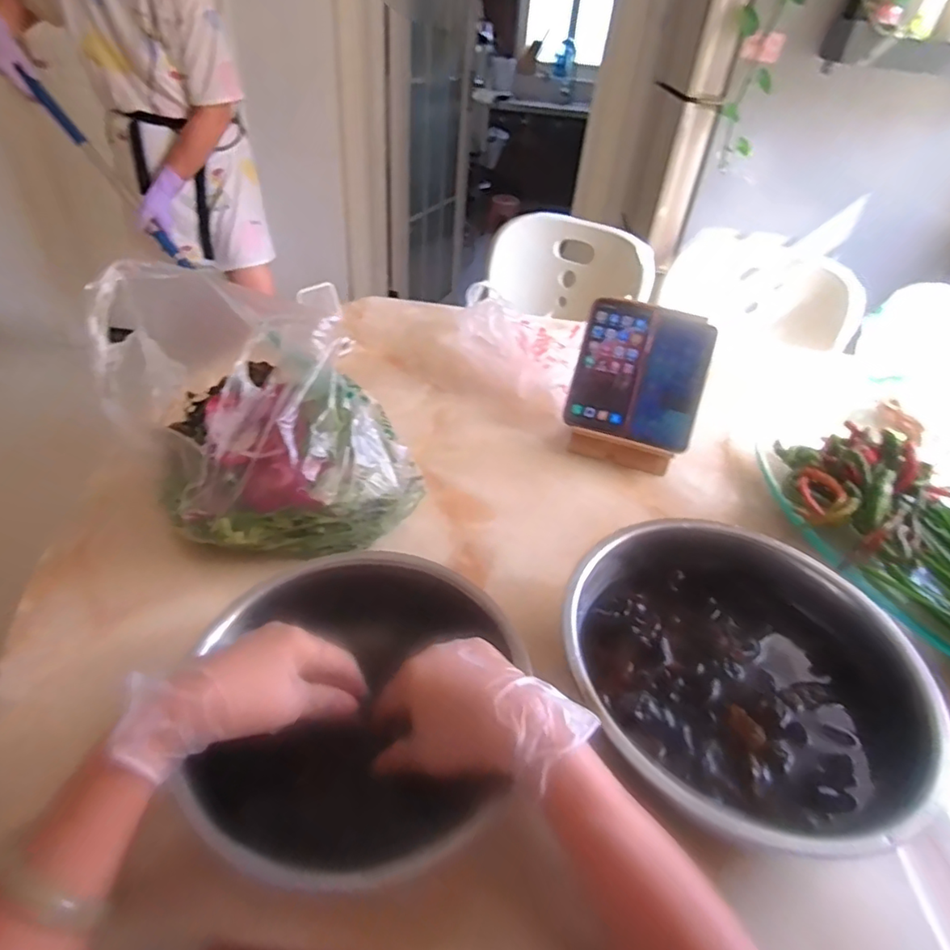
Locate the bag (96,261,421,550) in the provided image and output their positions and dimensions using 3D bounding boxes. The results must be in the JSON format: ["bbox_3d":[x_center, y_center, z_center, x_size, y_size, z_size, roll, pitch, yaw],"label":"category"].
[{"bbox_3d":[-0.220,-0.076,0.561,0.214,0.216,0.317,-28,50,-35],"label":"bag"}]

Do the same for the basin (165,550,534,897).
[{"bbox_3d":[-0.079,0.162,0.410,0.210,0.093,0.228,4,39,-3],"label":"basin"}]

